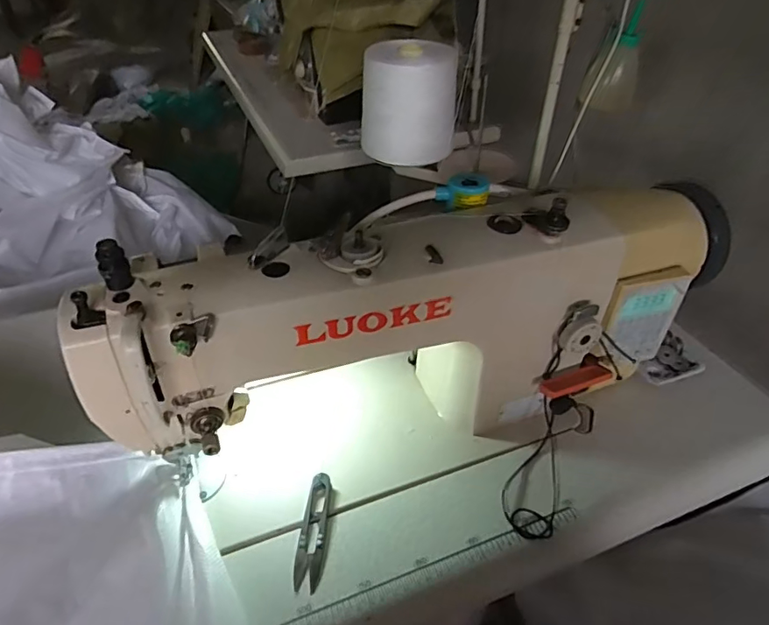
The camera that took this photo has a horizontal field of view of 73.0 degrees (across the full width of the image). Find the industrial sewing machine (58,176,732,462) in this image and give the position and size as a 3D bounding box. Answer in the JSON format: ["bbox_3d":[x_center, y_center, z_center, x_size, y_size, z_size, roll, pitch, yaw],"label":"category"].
[{"bbox_3d":[0.049,0.008,0.502,0.562,0.230,0.164,-12,41,-15],"label":"industrial sewing machine"}]

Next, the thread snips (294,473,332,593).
[{"bbox_3d":[-0.062,0.190,0.458,0.023,0.010,0.100,3,40,3],"label":"thread snips"}]

